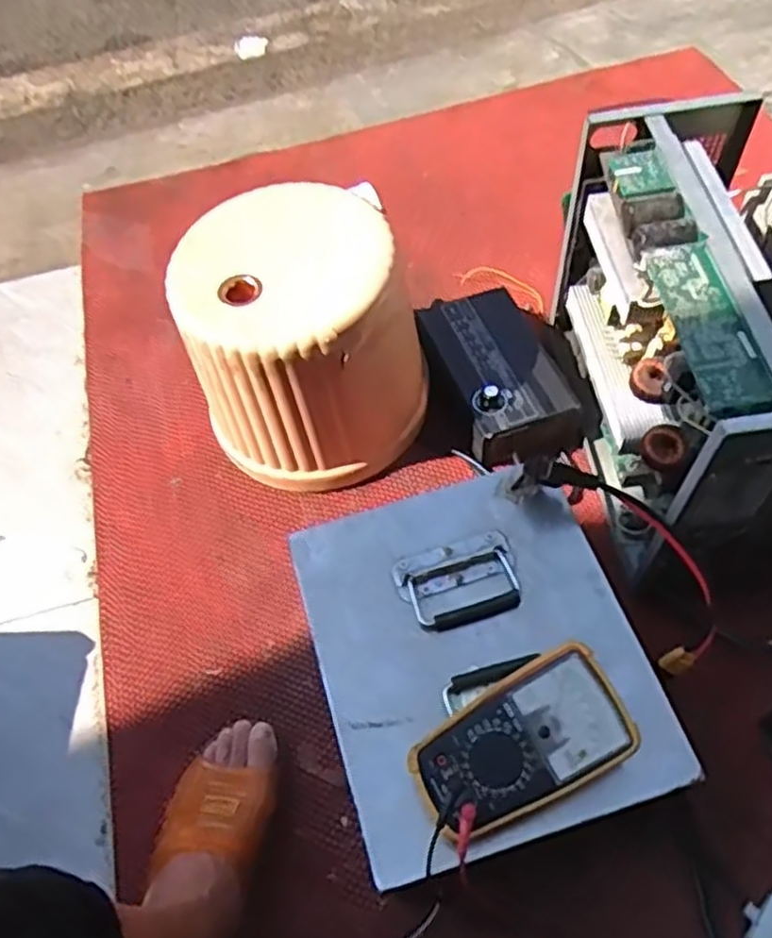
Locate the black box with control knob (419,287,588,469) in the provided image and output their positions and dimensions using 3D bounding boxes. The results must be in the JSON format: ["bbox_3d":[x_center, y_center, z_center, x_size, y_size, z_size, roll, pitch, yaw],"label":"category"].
[{"bbox_3d":[0.145,-0.119,0.944,0.144,0.079,0.250,-18,61,-5],"label":"black box with control knob"}]

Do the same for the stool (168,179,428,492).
[{"bbox_3d":[-0.097,-0.140,0.876,0.263,0.272,0.246,-15,61,-4],"label":"stool"}]

